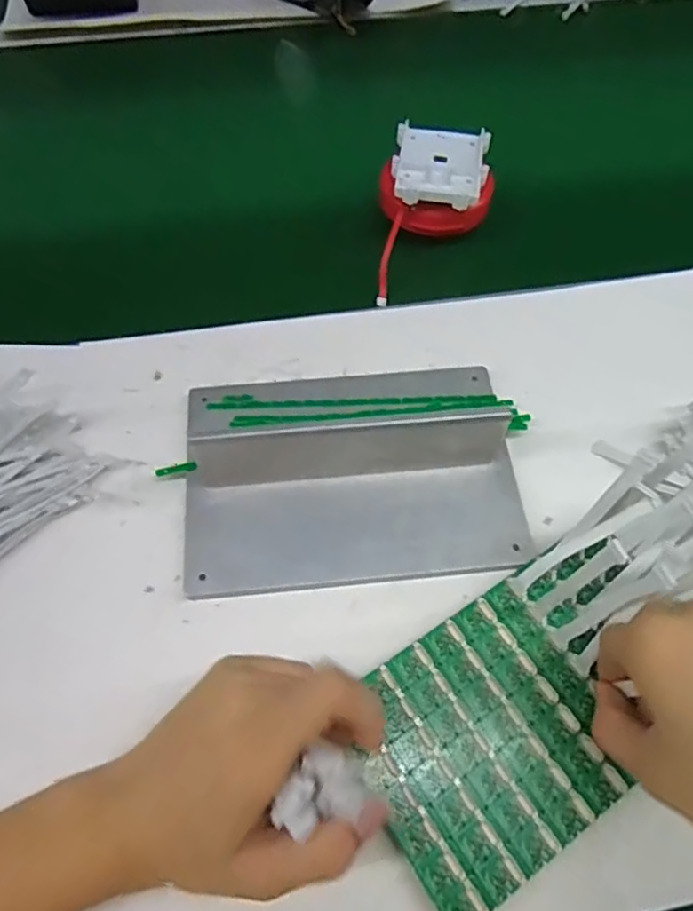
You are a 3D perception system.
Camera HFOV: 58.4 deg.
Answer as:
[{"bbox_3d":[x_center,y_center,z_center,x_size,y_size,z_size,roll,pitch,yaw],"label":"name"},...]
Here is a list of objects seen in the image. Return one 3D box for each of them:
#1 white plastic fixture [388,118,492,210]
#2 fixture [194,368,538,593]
[{"bbox_3d":[0.070,-0.218,0.461,0.067,0.013,0.081,9,59,1],"label":"white plastic fixture"},{"bbox_3d":[0.005,-0.004,0.359,0.204,0.052,0.141,-4,59,-4],"label":"fixture"}]

